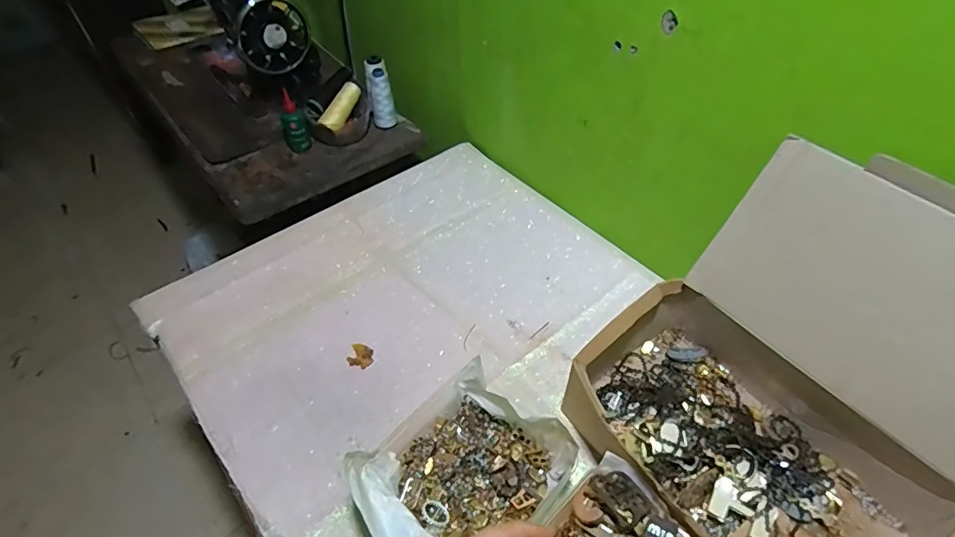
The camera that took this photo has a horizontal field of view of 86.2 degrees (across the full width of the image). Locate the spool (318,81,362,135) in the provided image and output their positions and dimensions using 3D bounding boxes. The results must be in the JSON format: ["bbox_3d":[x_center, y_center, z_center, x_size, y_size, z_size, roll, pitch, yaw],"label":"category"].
[{"bbox_3d":[-0.263,-0.311,0.976,0.030,0.037,0.105,27,83,24],"label":"spool"}]

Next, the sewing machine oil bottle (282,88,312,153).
[{"bbox_3d":[-0.343,-0.272,0.951,0.046,0.126,0.031,-19,50,-14],"label":"sewing machine oil bottle"}]

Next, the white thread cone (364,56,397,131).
[{"bbox_3d":[-0.193,-0.344,1.019,0.048,0.127,0.054,-11,48,-7],"label":"white thread cone"}]

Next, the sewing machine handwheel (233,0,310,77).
[{"bbox_3d":[-0.379,-0.430,0.945,0.130,0.135,0.031,-20,51,-17],"label":"sewing machine handwheel"}]

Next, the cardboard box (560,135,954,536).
[{"bbox_3d":[0.290,0.112,0.476,0.299,0.274,0.331,-30,53,-22],"label":"cardboard box"}]

